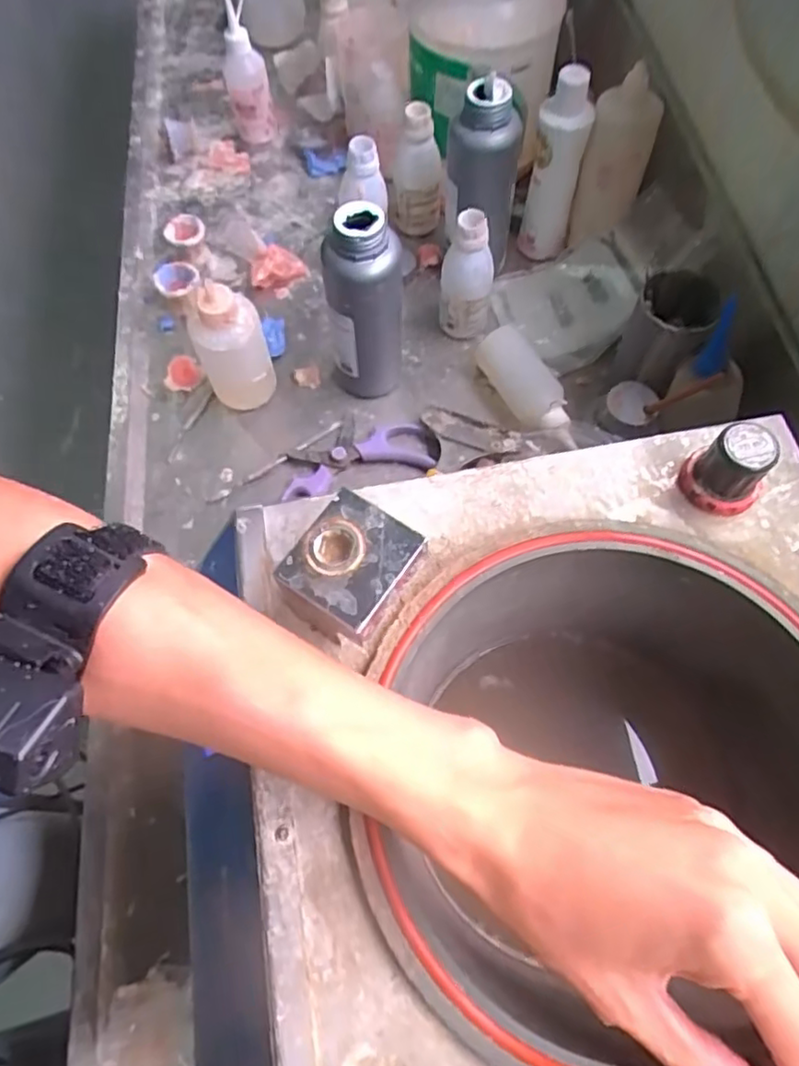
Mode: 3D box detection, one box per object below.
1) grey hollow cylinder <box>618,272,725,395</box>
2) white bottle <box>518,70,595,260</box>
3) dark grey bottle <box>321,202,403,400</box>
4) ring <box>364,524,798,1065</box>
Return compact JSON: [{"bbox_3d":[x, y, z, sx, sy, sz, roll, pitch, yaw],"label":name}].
[{"bbox_3d":[0.228,-0.169,0.564,0.065,0.094,0.060,25,69,12],"label":"grey hollow cylinder"},{"bbox_3d":[0.159,-0.370,0.657,0.050,0.170,0.043,21,68,11],"label":"white bottle"},{"bbox_3d":[-0.031,-0.199,0.586,0.068,0.187,0.068,-7,65,-2],"label":"dark grey bottle"},{"bbox_3d":[0.094,0.097,0.271,0.221,0.007,0.211,-1,65,1],"label":"ring"}]

